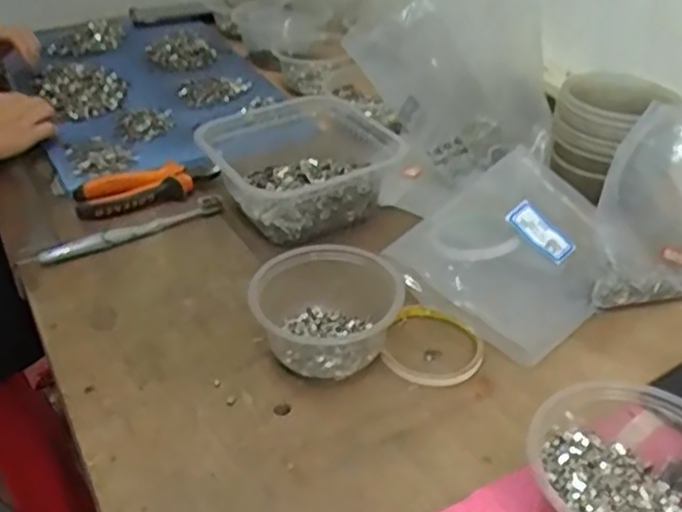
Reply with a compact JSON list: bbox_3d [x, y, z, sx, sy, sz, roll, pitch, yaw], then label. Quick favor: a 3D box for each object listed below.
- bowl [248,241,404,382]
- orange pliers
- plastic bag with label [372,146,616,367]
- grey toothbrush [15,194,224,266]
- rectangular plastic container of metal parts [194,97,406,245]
[{"bbox_3d":[-0.011,0.043,0.572,0.115,0.066,0.095,-4,36,-4],"label":"bowl"},{"bbox_3d":[-0.205,-0.078,0.764,0.146,0.019,0.074,-15,38,-15],"label":"orange pliers"},{"bbox_3d":[0.164,-0.010,0.655,0.155,0.025,0.229,38,52,20],"label":"plastic bag with label"},{"bbox_3d":[-0.210,-0.025,0.708,0.196,0.012,0.026,-22,40,-23],"label":"grey toothbrush"},{"bbox_3d":[-0.045,-0.099,0.753,0.180,0.062,0.193,-15,38,-14],"label":"rectangular plastic container of metal parts"}]

